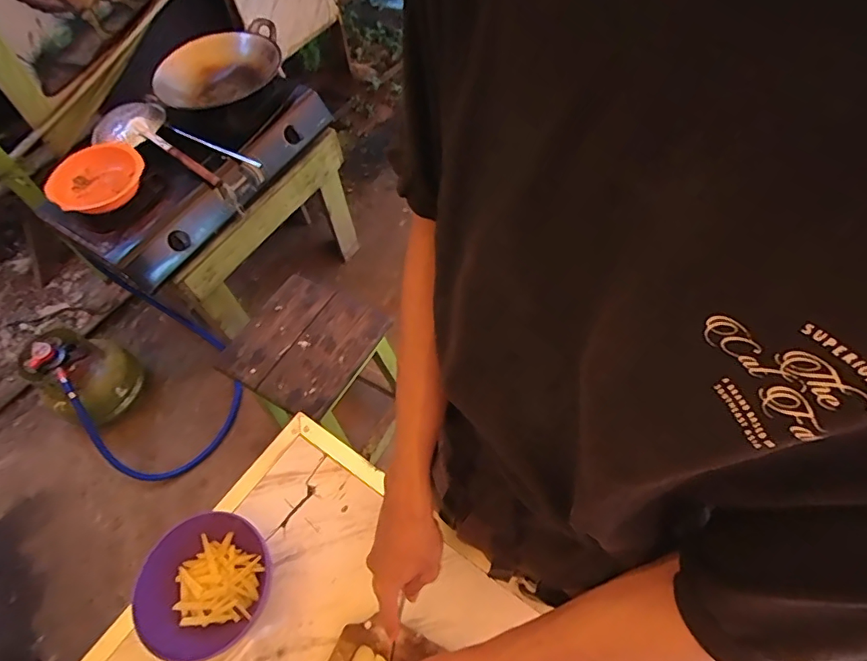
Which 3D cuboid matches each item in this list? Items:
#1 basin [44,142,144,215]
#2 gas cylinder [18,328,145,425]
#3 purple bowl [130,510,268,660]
[{"bbox_3d":[-0.799,-0.365,1.185,0.211,0.058,0.211,-3,58,4],"label":"basin"},{"bbox_3d":[-1.047,0.126,1.469,0.249,0.274,0.233,-3,58,4],"label":"gas cylinder"},{"bbox_3d":[-0.271,0.302,0.594,0.132,0.063,0.156,16,61,15],"label":"purple bowl"}]

